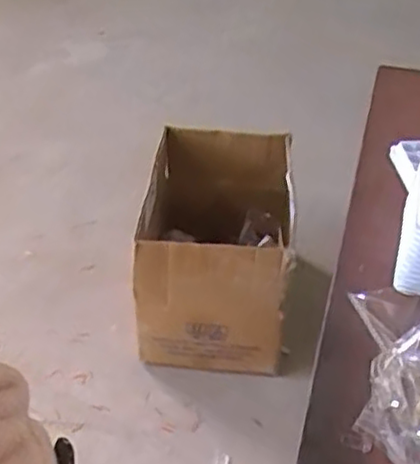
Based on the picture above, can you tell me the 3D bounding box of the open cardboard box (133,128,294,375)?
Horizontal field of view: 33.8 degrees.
[{"bbox_3d":[0.014,0.025,1.384,0.278,0.297,0.419,4,41,4],"label":"open cardboard box"}]

